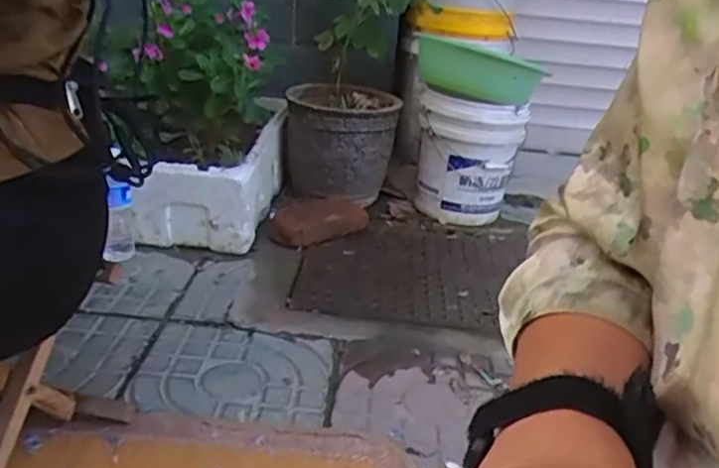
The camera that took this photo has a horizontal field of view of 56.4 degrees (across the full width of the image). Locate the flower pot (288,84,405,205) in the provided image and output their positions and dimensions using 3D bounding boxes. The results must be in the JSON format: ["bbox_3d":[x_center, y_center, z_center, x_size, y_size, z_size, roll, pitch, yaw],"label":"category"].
[{"bbox_3d":[-0.046,-0.230,1.672,0.262,0.231,0.246,5,22,-2],"label":"flower pot"}]

